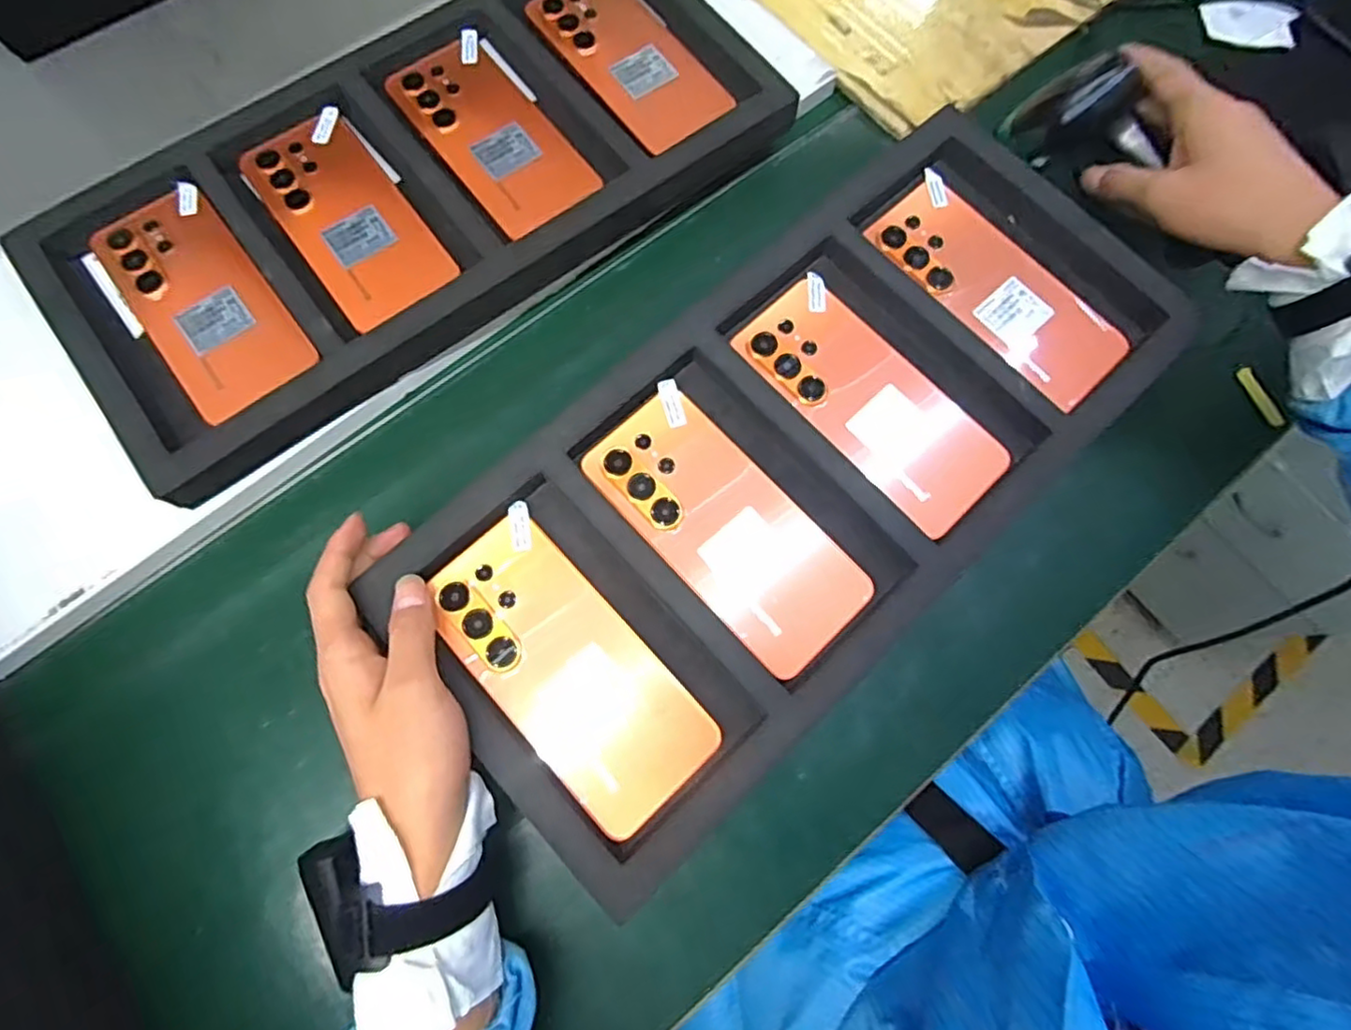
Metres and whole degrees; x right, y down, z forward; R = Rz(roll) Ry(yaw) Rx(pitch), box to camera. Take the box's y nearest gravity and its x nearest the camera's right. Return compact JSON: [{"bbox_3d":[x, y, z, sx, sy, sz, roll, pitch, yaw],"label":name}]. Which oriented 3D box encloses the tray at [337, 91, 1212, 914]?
[{"bbox_3d":[0.076,-0.039,0.382,0.477,0.028,0.219,-42,80,-12],"label":"tray"}]

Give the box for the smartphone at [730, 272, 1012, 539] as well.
[{"bbox_3d":[0.118,-0.070,0.392,0.077,0.014,0.168,-40,80,-11],"label":"smartphone"}]

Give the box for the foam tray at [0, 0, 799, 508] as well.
[{"bbox_3d":[-0.167,-0.231,0.449,0.490,0.038,0.242,-38,79,-11],"label":"foam tray"}]

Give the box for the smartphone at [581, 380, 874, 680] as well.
[{"bbox_3d":[0.029,0.006,0.369,0.077,0.009,0.169,-41,80,-12],"label":"smartphone"}]

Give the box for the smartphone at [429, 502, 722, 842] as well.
[{"bbox_3d":[-0.057,0.080,0.345,0.079,0.005,0.168,-41,80,-12],"label":"smartphone"}]

